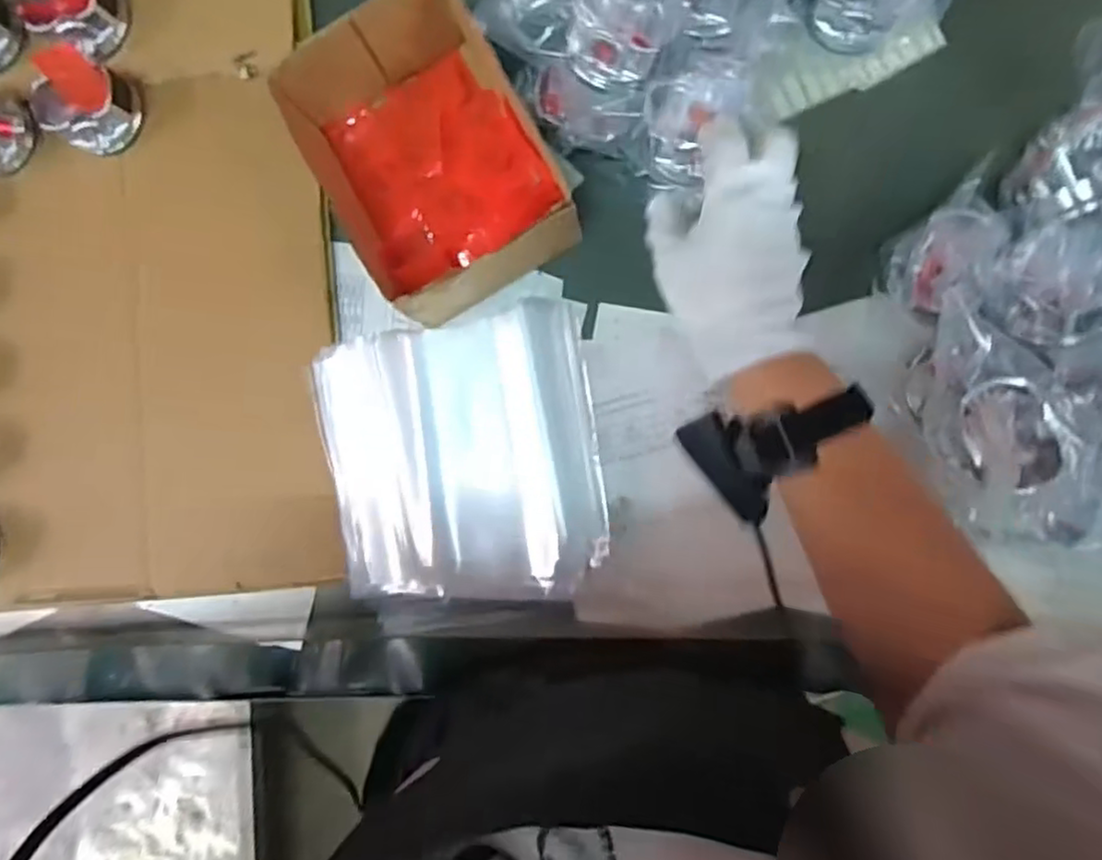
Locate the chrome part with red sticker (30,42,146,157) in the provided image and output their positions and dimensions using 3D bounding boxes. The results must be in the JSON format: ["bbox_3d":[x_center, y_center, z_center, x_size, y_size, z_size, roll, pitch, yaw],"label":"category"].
[{"bbox_3d":[-0.389,-0.275,0.562,0.068,0.049,0.069,0,88,9],"label":"chrome part with red sticker"}]

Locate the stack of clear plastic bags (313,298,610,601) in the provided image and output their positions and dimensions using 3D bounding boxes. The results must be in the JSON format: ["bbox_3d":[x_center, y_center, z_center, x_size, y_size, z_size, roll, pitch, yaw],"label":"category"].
[{"bbox_3d":[-0.071,0.025,0.540,0.211,0.038,0.223,-9,87,9],"label":"stack of clear plastic bags"}]

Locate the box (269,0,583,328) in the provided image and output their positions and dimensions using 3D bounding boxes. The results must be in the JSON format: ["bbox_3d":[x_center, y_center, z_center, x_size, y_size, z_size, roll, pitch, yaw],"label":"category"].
[{"bbox_3d":[-0.092,-0.203,0.516,0.150,0.088,0.208,-34,83,6],"label":"box"}]

